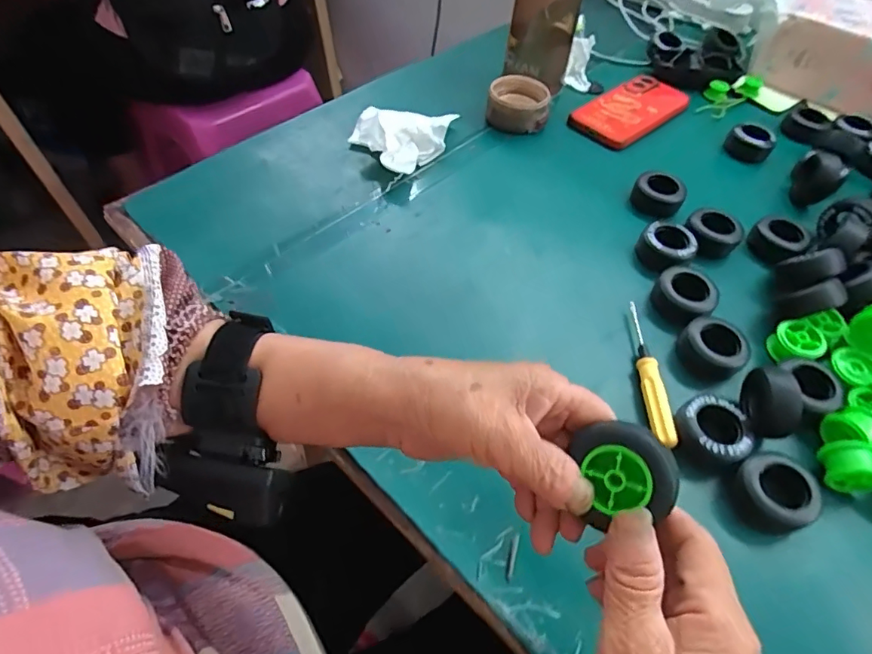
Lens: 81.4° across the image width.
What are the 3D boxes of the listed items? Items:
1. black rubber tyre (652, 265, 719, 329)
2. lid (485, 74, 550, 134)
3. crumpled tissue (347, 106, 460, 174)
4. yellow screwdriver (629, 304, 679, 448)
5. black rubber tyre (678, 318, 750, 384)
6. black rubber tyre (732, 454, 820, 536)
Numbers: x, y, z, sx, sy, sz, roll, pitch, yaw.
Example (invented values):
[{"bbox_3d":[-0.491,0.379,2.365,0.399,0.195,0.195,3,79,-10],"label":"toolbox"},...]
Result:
[{"bbox_3d":[0.209,-0.025,0.428,0.046,0.031,0.046,2,53,-3],"label":"black rubber tyre"},{"bbox_3d":[0.094,-0.253,0.582,0.067,0.041,0.060,13,53,6],"label":"lid"},{"bbox_3d":[-0.034,-0.206,0.537,0.084,0.036,0.099,35,58,21],"label":"crumpled tissue"},{"bbox_3d":[0.159,0.036,0.387,0.017,0.020,0.119,2,53,-2],"label":"yellow screwdriver"},{"bbox_3d":[0.218,0.016,0.399,0.040,0.026,0.043,-5,53,-8],"label":"black rubber tyre"},{"bbox_3d":[0.220,0.110,0.331,0.046,0.028,0.045,2,53,-3],"label":"black rubber tyre"}]

